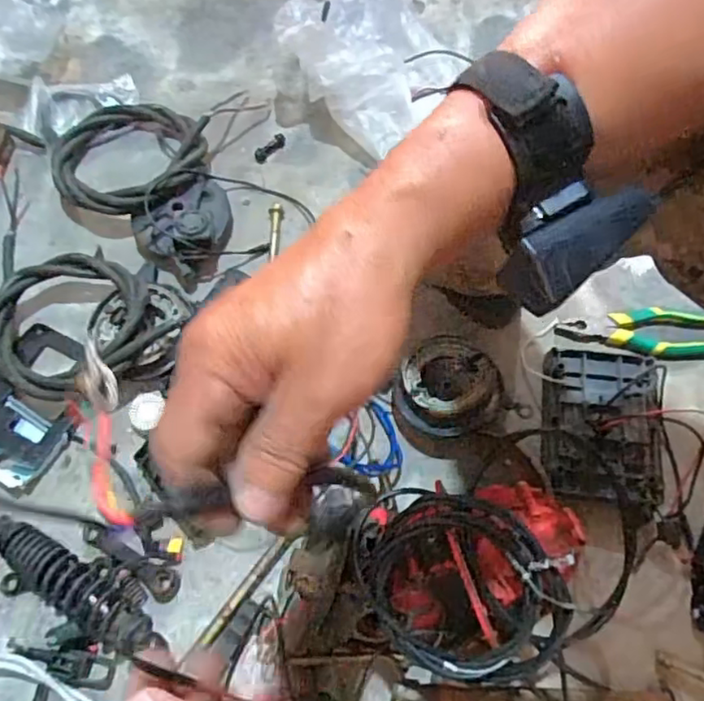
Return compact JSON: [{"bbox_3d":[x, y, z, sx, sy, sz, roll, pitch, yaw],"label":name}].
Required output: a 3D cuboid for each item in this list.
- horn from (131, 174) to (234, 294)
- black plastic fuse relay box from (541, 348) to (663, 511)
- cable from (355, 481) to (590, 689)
[{"bbox_3d":[-0.206,-0.153,0.774,0.129,0.056,0.115,-30,73,-11],"label":"horn"},{"bbox_3d":[0.284,0.085,0.704,0.133,0.038,0.176,8,70,2],"label":"black plastic fuse relay box"},{"bbox_3d":[0.103,0.211,0.557,0.199,0.100,0.176,6,103,9],"label":"cable"}]

